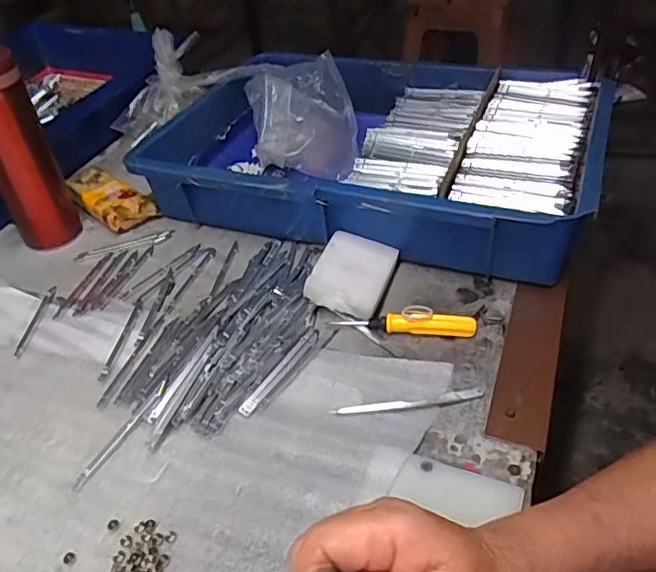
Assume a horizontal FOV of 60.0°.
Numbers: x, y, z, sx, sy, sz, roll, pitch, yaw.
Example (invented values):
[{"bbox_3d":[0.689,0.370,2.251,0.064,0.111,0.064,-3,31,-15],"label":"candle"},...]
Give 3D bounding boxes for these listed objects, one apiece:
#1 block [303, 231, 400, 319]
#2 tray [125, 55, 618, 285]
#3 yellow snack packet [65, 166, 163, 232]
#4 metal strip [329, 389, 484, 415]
[{"bbox_3d":[0.024,-0.010,0.491,0.061,0.034,0.080,13,44,18],"label":"block"},{"bbox_3d":[0.047,-0.141,0.600,0.421,0.096,0.275,13,44,18],"label":"tray"},{"bbox_3d":[-0.235,-0.094,0.615,0.054,0.034,0.105,-35,50,-30],"label":"yellow snack packet"},{"bbox_3d":[0.057,0.082,0.403,0.107,0.004,0.010,-5,41,-2],"label":"metal strip"}]

